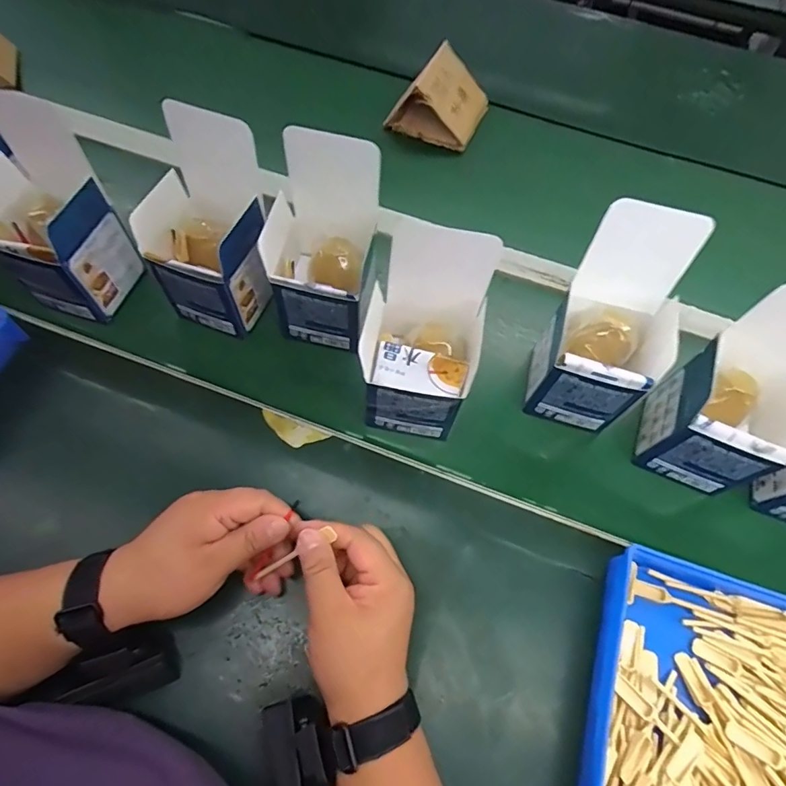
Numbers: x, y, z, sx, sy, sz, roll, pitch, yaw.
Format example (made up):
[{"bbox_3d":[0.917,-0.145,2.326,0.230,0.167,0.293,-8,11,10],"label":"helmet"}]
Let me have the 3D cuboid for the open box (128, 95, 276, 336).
[{"bbox_3d":[-0.169,-0.154,0.447,0.098,0.166,0.118,10,62,6],"label":"open box"}]

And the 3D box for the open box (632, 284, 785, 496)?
[{"bbox_3d":[0.291,0.006,0.401,0.104,0.173,0.088,21,64,11],"label":"open box"}]

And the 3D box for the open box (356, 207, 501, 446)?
[{"bbox_3d":[0.024,-0.045,0.402,0.100,0.170,0.098,7,62,4],"label":"open box"}]

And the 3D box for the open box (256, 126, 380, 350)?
[{"bbox_3d":[-0.062,-0.136,0.440,0.109,0.169,0.108,11,62,6],"label":"open box"}]

